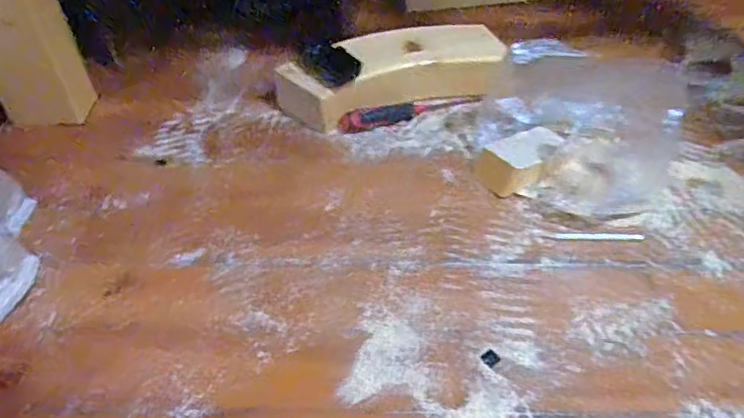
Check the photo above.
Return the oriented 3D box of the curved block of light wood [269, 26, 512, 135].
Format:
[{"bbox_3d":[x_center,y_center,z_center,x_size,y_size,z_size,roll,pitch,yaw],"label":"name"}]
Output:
[{"bbox_3d":[0.021,-0.203,0.863,0.323,0.086,0.119,-14,49,-12],"label":"curved block of light wood"}]

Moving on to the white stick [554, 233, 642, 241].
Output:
[{"bbox_3d":[0.280,0.034,0.696,0.104,0.004,0.010,2,47,2],"label":"white stick"}]

